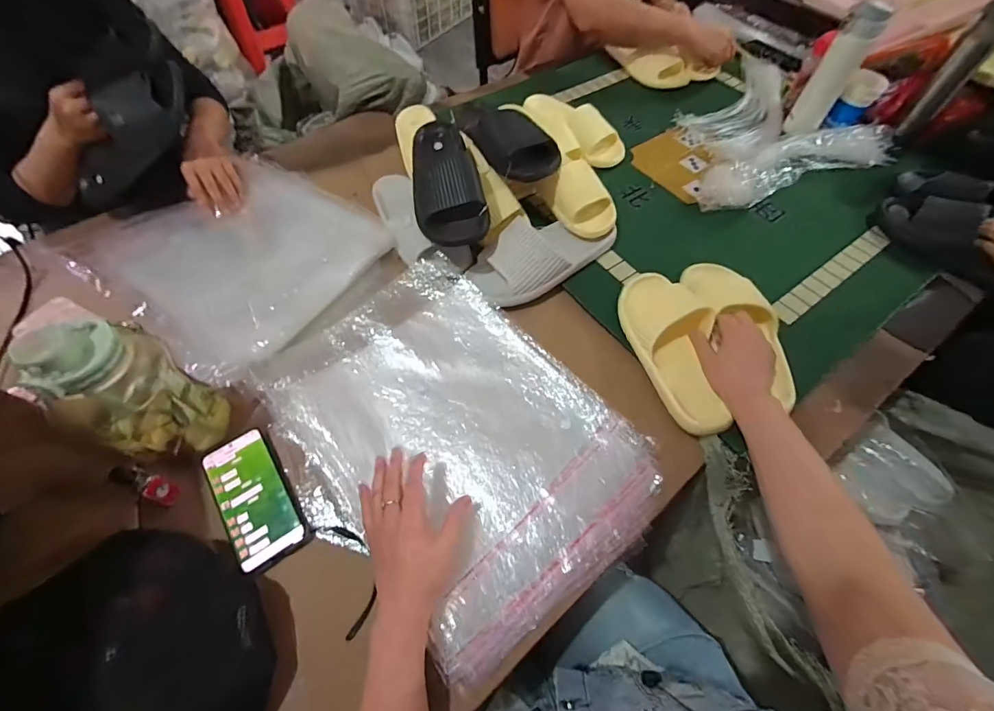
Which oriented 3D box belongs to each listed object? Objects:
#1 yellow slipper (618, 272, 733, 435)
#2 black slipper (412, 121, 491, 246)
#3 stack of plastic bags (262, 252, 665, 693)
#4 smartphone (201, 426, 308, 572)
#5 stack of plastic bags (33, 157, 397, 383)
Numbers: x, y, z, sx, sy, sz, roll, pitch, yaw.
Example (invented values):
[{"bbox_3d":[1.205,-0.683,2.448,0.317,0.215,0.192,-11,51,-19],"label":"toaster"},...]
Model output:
[{"bbox_3d":[0.246,-0.023,0.583,0.099,0.058,0.264,-6,60,-4],"label":"yellow slipper"},{"bbox_3d":[-0.080,-0.295,0.667,0.110,0.070,0.250,-6,60,-4],"label":"black slipper"},{"bbox_3d":[-0.059,0.097,0.533,0.351,0.029,0.456,-37,68,-19],"label":"stack of plastic bags"},{"bbox_3d":[-0.289,0.165,0.498,0.075,0.011,0.161,-33,66,-17],"label":"smartphone"},{"bbox_3d":[-0.416,-0.181,0.659,0.444,0.038,0.343,33,66,16],"label":"stack of plastic bags"}]

